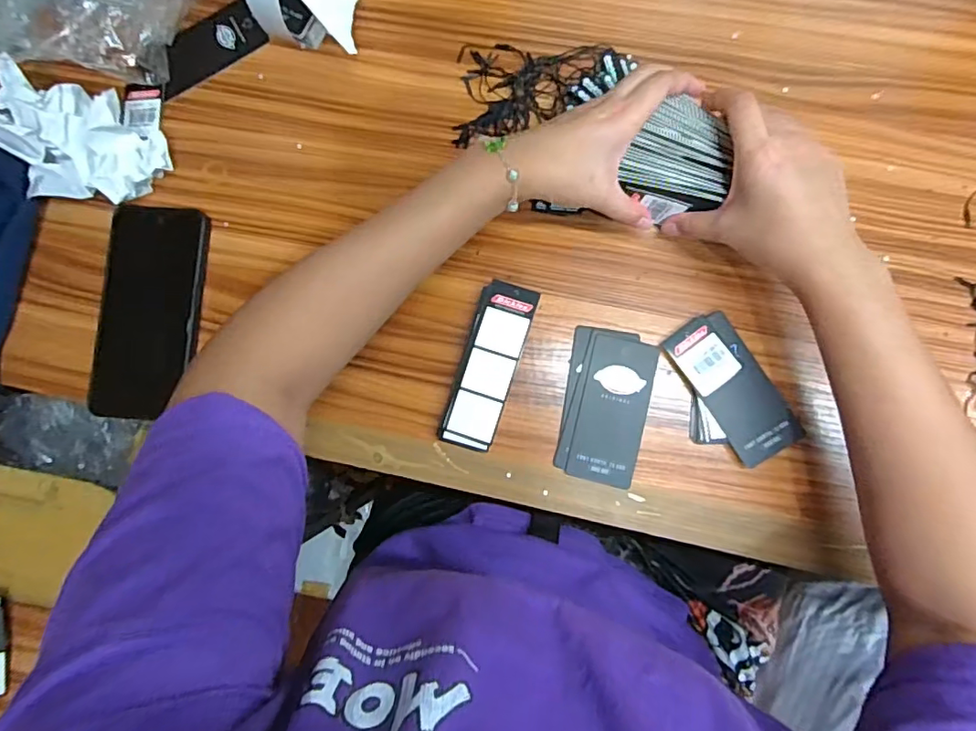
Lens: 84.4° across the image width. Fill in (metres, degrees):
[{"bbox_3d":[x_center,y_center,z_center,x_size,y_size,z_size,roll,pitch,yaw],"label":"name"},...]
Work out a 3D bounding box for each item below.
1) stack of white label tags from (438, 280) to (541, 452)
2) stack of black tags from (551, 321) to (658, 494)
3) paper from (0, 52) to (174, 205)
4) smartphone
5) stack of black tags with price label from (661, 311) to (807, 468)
[{"bbox_3d":[0.000,0.000,0.408,0.043,0.017,0.127,18,86,6],"label":"stack of white label tags"},{"bbox_3d":[0.089,0.030,0.409,0.062,0.005,0.114,10,85,5],"label":"stack of black tags"},{"bbox_3d":[-0.326,-0.182,0.428,0.102,0.055,0.129,-44,83,-1],"label":"paper"},{"bbox_3d":[-0.271,-0.044,0.427,0.079,0.016,0.165,4,85,-1],"label":"smartphone"},{"bbox_3d":[0.174,0.021,0.398,0.065,0.010,0.110,-33,83,1],"label":"stack of black tags with price label"}]

